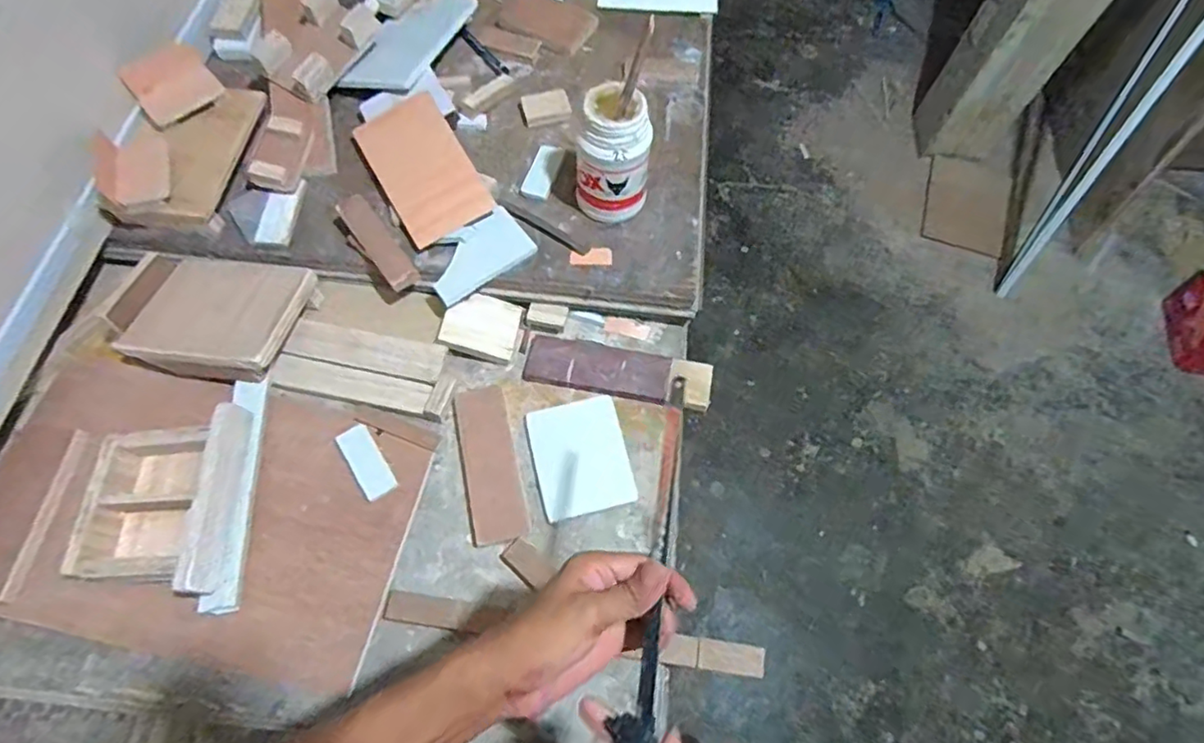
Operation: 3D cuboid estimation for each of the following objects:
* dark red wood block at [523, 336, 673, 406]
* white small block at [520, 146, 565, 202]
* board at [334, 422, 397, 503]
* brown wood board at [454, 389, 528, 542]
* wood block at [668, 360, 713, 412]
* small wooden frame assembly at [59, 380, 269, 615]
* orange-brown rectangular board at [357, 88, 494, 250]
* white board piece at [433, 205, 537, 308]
[{"bbox_3d":[-0.004,-0.003,0.656,0.155,0.011,0.054,10,66,3],"label":"dark red wood block"},{"bbox_3d":[-0.071,-0.236,0.703,0.035,0.010,0.070,20,66,7],"label":"white small block"},{"bbox_3d":[-0.237,0.091,0.601,0.032,0.016,0.075,-32,70,-15],"label":"board"},{"bbox_3d":[-0.116,0.094,0.615,0.053,0.009,0.161,-12,67,-7],"label":"brown wood board"},{"bbox_3d":[0.097,0.015,0.649,0.047,0.020,0.049,11,66,3],"label":"wood block"},{"bbox_3d":[-0.402,0.107,0.558,0.144,0.057,0.214,0,66,-2],"label":"small wooden frame assembly"},{"bbox_3d":[-0.207,-0.233,0.681,0.098,0.013,0.183,-33,75,5],"label":"orange-brown rectangular board"},{"bbox_3d":[-0.136,-0.127,0.650,0.117,0.016,0.066,-35,71,-16],"label":"white board piece"}]

